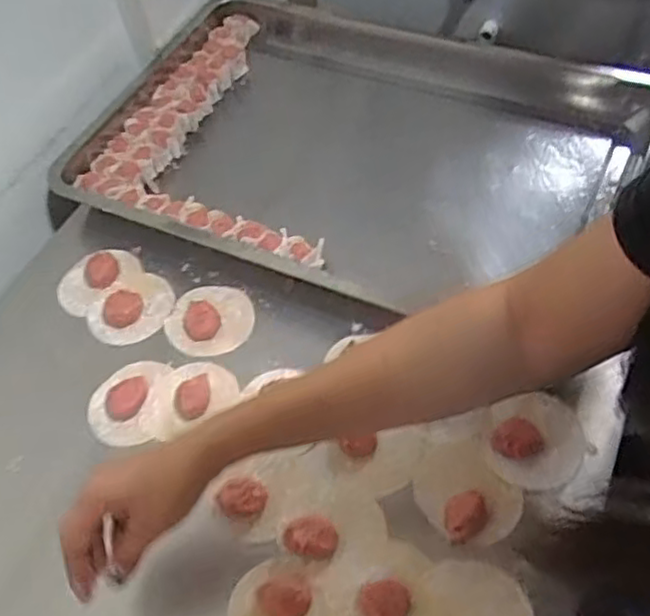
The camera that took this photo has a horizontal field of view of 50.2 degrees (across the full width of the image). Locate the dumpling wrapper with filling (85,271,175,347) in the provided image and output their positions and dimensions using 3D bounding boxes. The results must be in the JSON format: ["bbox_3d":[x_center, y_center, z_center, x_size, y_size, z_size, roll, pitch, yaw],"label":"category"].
[{"bbox_3d":[-0.196,-0.002,0.697,0.086,0.019,0.074,-23,55,-10],"label":"dumpling wrapper with filling"}]

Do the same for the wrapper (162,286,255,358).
[{"bbox_3d":[-0.115,0.005,0.680,0.084,0.017,0.084,-14,54,-4],"label":"wrapper"}]

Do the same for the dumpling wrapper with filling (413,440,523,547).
[{"bbox_3d":[0.110,0.146,0.552,0.070,0.015,0.084,-28,57,-14],"label":"dumpling wrapper with filling"}]

